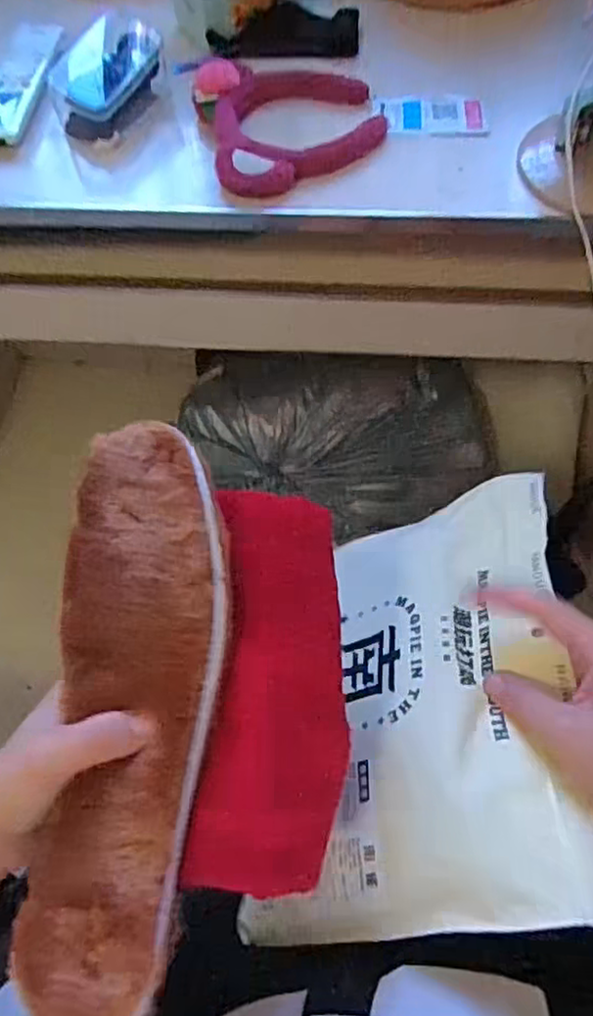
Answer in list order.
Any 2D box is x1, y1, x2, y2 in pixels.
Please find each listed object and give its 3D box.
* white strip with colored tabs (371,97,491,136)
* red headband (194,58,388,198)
[{"bbox_3d":[0.129,-0.371,0.619,0.101,0.008,0.053,-3,66,-2],"label":"white strip with colored tabs"},{"bbox_3d":[-0.005,-0.355,0.608,0.157,0.050,0.150,-1,61,1],"label":"red headband"}]

